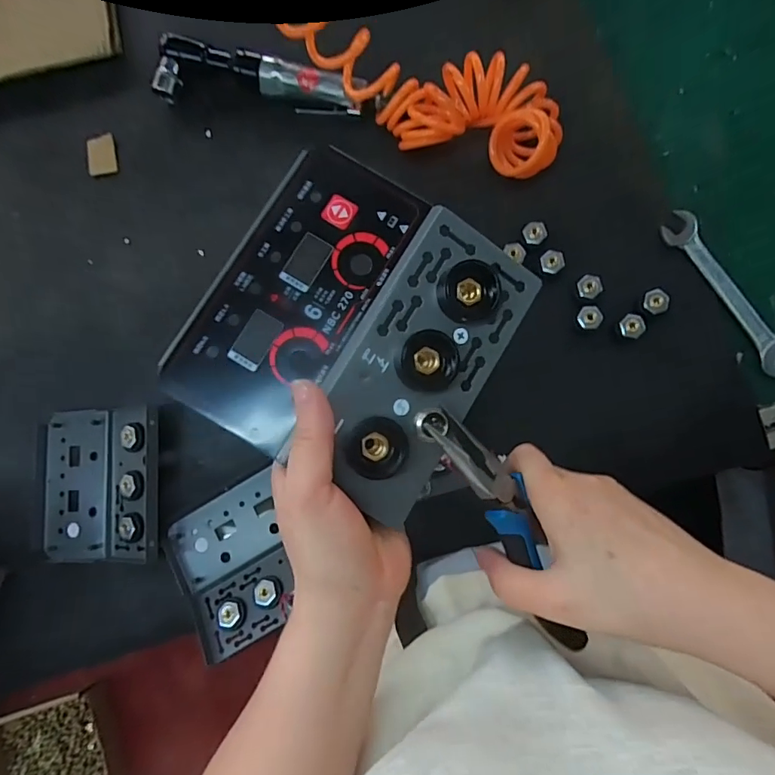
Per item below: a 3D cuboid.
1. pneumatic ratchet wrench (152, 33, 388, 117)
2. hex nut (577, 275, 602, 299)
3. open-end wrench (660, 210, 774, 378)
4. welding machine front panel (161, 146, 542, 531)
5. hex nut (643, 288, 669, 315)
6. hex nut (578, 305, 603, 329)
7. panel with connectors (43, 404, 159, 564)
[{"bbox_3d":[-0.138,-0.348,0.553,0.258,0.041,0.065,9,84,5],"label":"pneumatic ratchet wrench"},{"bbox_3d":[0.204,-0.102,0.492,0.021,0.008,0.023,-11,83,3],"label":"hex nut"},{"bbox_3d":[0.351,-0.096,0.501,0.038,0.014,0.191,-37,83,0],"label":"open-end wrench"},{"bbox_3d":[-0.016,-0.032,0.254,0.144,0.026,0.149,31,88,5],"label":"welding machine front panel"},{"bbox_3d":[0.267,-0.086,0.483,0.021,0.007,0.026,-2,84,4],"label":"hex nut"},{"bbox_3d":[0.203,-0.071,0.487,0.021,0.007,0.022,17,85,6],"label":"hex nut"},{"bbox_3d":[-0.304,0.102,0.516,0.142,0.044,0.160,-5,83,4],"label":"panel with connectors"}]

